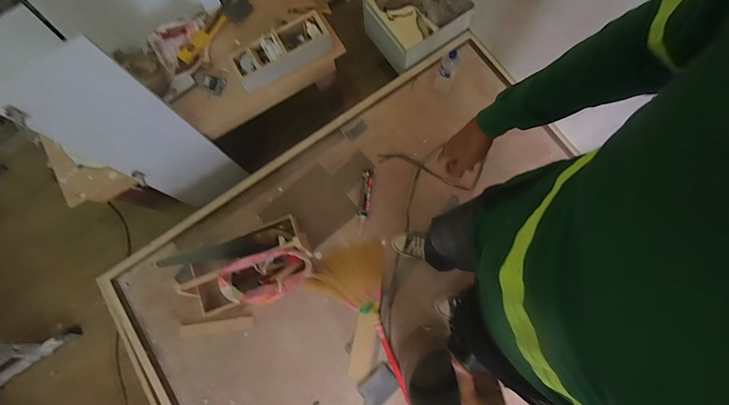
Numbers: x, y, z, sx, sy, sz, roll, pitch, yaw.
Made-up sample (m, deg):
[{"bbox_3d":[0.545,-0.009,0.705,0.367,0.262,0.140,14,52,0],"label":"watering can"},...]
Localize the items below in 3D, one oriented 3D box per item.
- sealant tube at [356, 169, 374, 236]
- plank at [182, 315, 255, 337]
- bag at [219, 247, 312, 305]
[{"bbox_3d":[0.000,0.000,1.500,0.057,0.058,0.301,8,79,4],"label":"sealant tube"},{"bbox_3d":[-0.638,0.534,1.422,0.313,0.012,0.050,-8,79,2],"label":"plank"},{"bbox_3d":[-0.391,0.310,1.348,0.348,0.224,0.181,-19,79,-4],"label":"bag"}]

